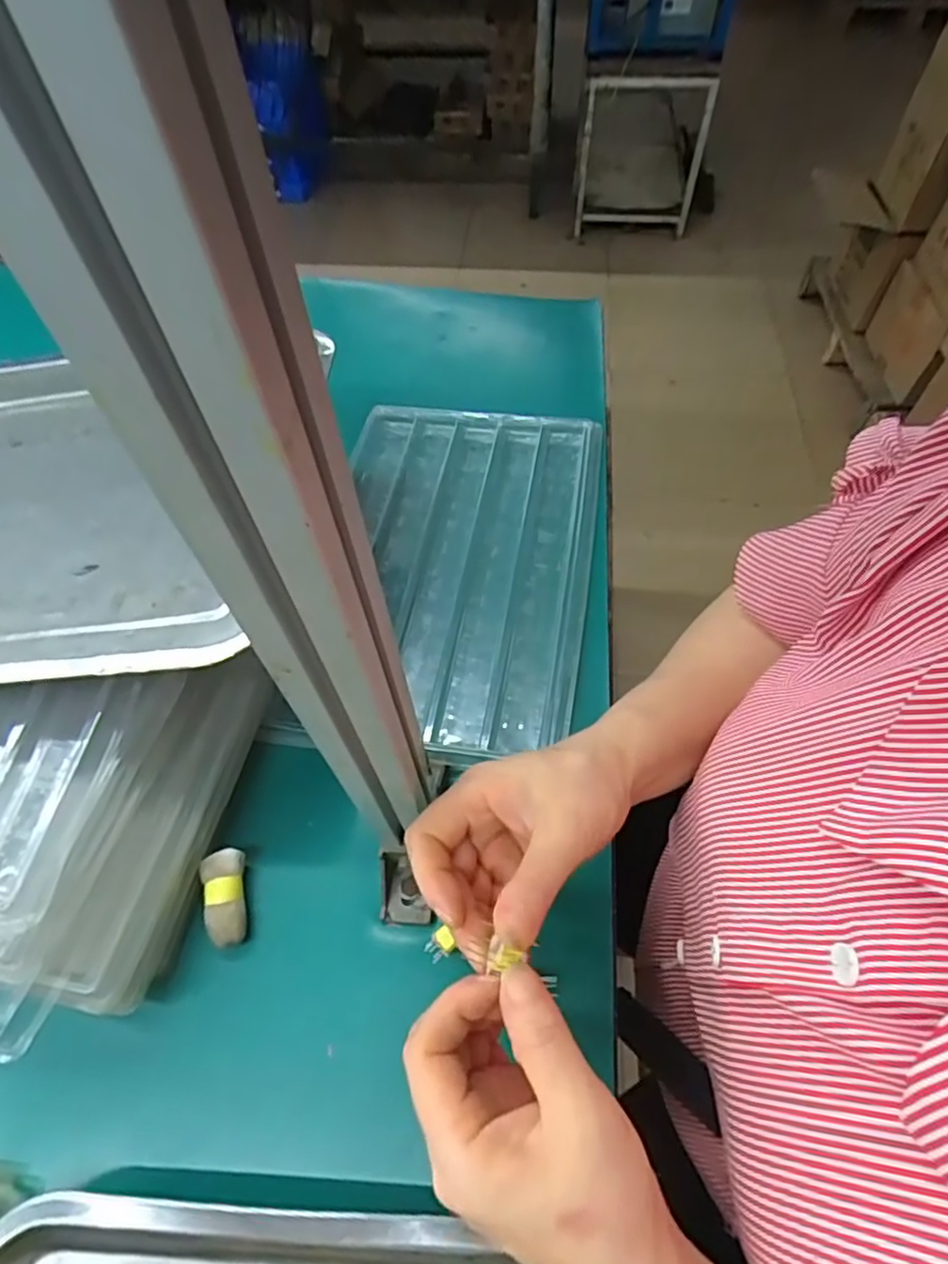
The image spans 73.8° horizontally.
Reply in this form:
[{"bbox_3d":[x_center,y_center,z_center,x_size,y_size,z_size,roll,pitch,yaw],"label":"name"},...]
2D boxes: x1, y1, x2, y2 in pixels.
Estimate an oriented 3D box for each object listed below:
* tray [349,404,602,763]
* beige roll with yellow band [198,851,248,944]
[{"bbox_3d":[-0.016,-0.057,0.490,0.204,0.019,0.315,7,58,8],"label":"tray"},{"bbox_3d":[-0.141,0.151,0.359,0.022,0.017,0.048,-10,58,-5],"label":"beige roll with yellow band"}]

